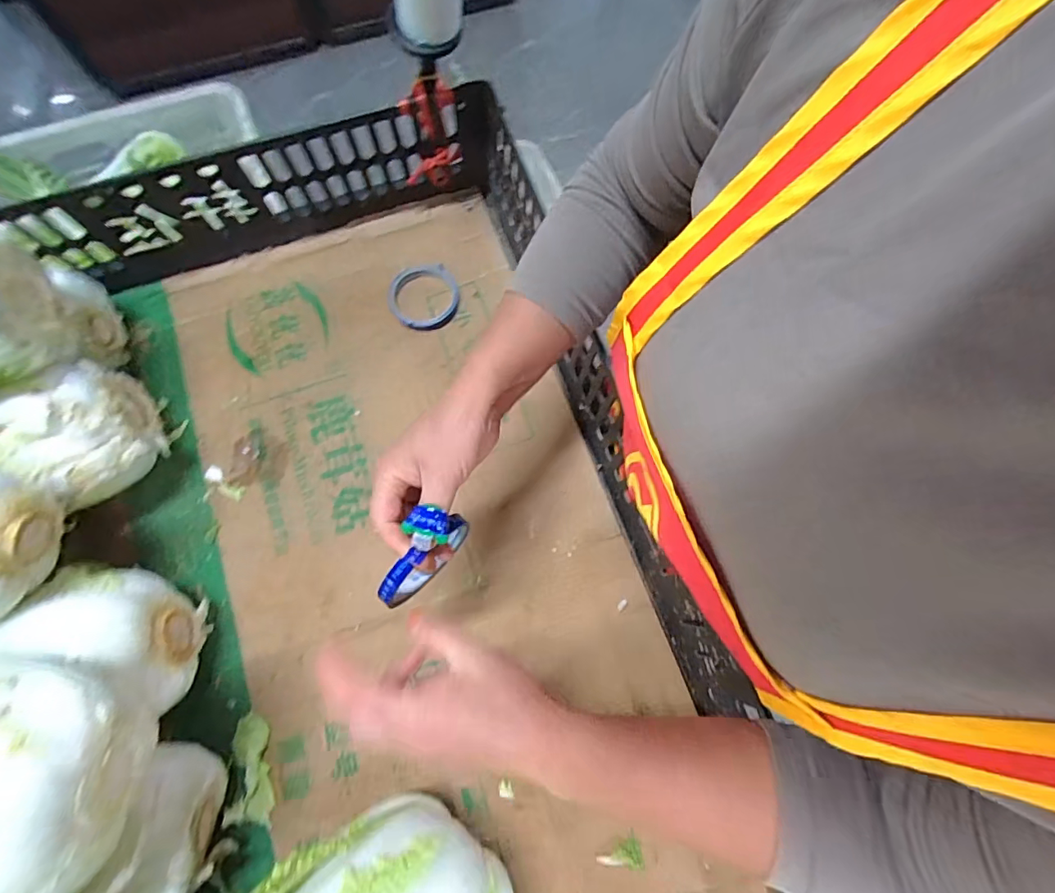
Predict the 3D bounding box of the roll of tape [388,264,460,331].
[{"bbox_3d":[-0.132,-0.190,0.619,0.085,0.015,0.090,10,75,4],"label":"roll of tape"}]

